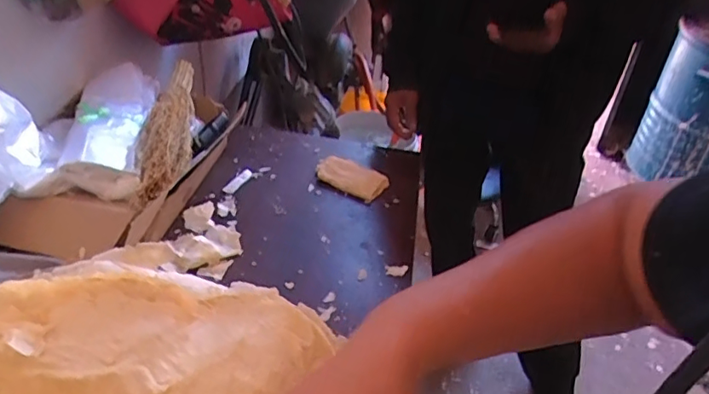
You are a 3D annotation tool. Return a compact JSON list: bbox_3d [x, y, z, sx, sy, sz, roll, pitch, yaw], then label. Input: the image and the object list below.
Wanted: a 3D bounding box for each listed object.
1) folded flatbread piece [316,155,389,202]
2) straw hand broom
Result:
[{"bbox_3d":[-0.003,-0.037,0.967,0.126,0.023,0.067,24,40,24],"label":"folded flatbread piece"},{"bbox_3d":[-0.300,-0.126,0.894,0.074,0.046,0.379,-2,37,-10],"label":"straw hand broom"}]

